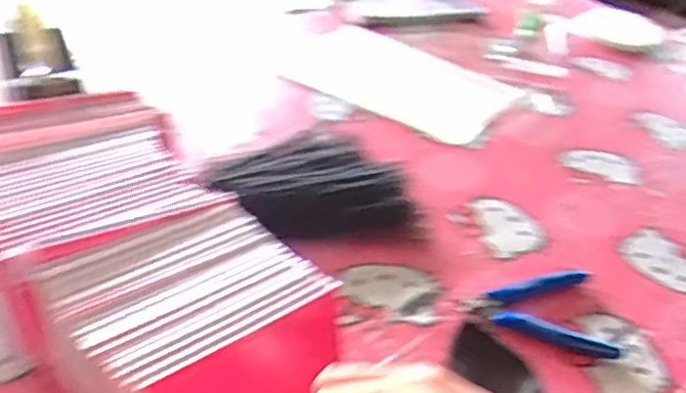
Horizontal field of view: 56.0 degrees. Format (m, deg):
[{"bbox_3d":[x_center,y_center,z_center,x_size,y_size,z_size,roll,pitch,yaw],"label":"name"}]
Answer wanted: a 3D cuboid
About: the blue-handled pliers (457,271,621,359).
[{"bbox_3d":[0.148,0.090,0.500,0.108,0.011,0.083,2,38,-7],"label":"blue-handled pliers"}]

